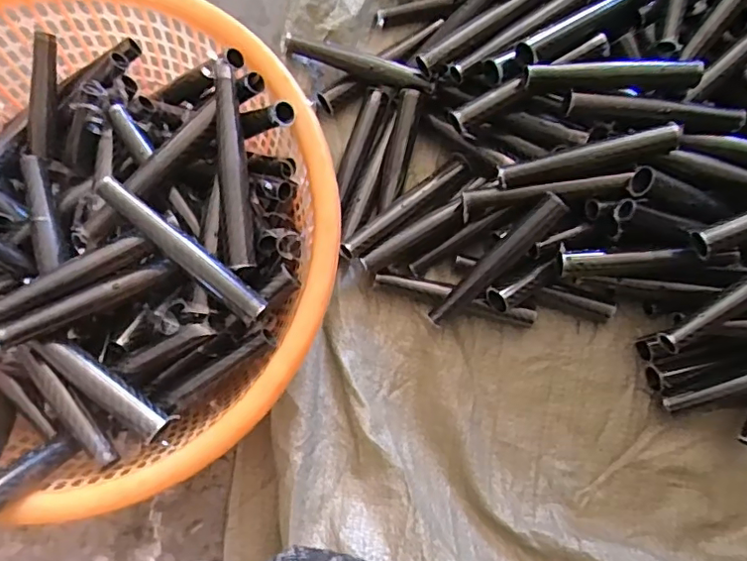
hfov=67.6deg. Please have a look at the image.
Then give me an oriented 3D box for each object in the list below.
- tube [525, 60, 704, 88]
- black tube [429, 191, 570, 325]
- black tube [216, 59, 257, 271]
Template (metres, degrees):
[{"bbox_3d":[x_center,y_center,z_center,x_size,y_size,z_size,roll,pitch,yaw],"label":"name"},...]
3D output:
[{"bbox_3d":[0.204,-0.175,0.473,0.150,0.016,0.020,-3,82,-4],"label":"tube"},{"bbox_3d":[0.105,-0.016,0.479,0.023,0.016,0.145,46,104,6],"label":"black tube"},{"bbox_3d":[-0.107,-0.088,0.428,0.020,0.026,0.156,-5,80,-2],"label":"black tube"}]

